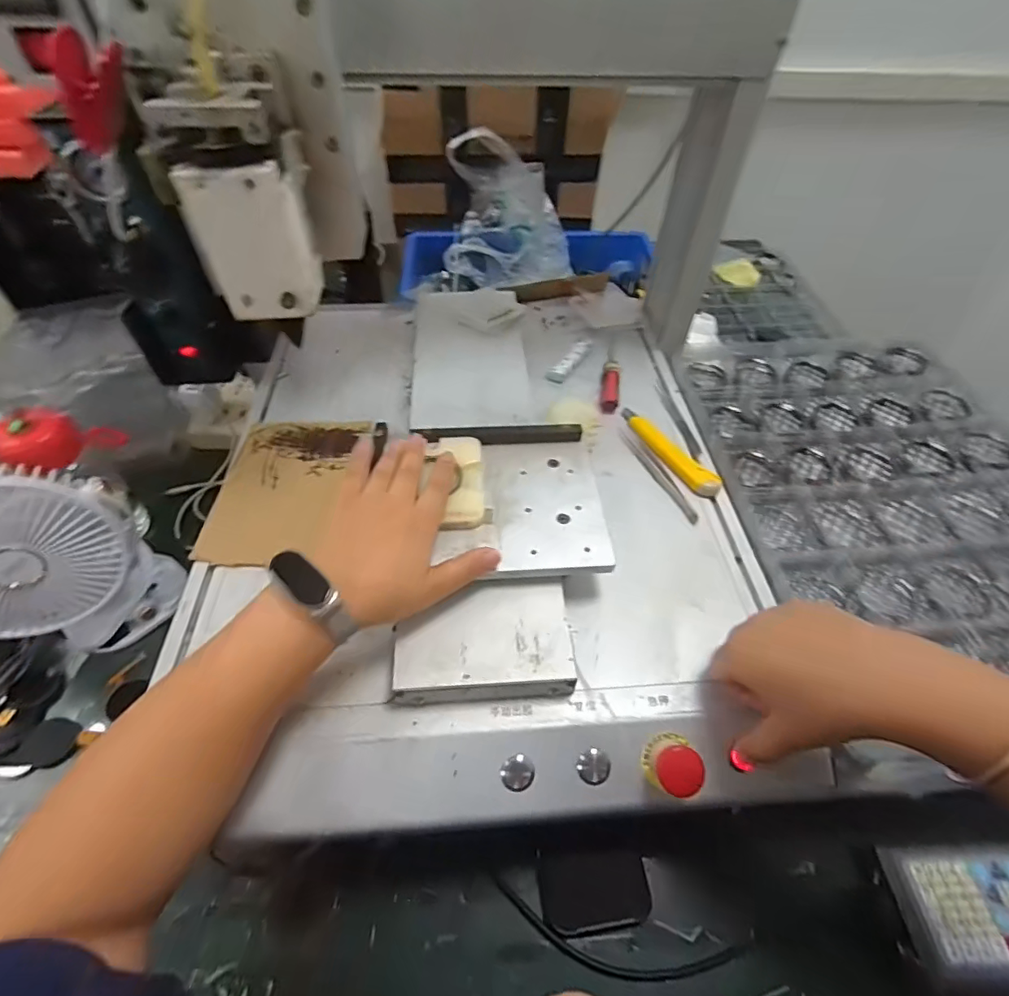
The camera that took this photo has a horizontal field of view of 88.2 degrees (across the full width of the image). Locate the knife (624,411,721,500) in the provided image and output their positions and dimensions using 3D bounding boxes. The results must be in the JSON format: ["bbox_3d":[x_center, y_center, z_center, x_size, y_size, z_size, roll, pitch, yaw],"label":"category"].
[{"bbox_3d":[0.155,-0.049,0.500,0.027,0.012,0.132,-21,55,-17],"label":"knife"}]

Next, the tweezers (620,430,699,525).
[{"bbox_3d":[0.140,-0.024,0.480,0.013,0.008,0.121,-16,53,-13],"label":"tweezers"}]

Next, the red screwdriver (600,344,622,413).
[{"bbox_3d":[0.119,-0.141,0.572,0.019,0.015,0.124,9,52,7],"label":"red screwdriver"}]

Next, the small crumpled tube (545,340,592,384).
[{"bbox_3d":[0.077,-0.159,0.596,0.021,0.012,0.083,28,56,20],"label":"small crumpled tube"}]

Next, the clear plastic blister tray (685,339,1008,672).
[{"bbox_3d":[0.358,-0.019,0.481,0.299,0.040,0.438,-1,51,-1],"label":"clear plastic blister tray"}]

